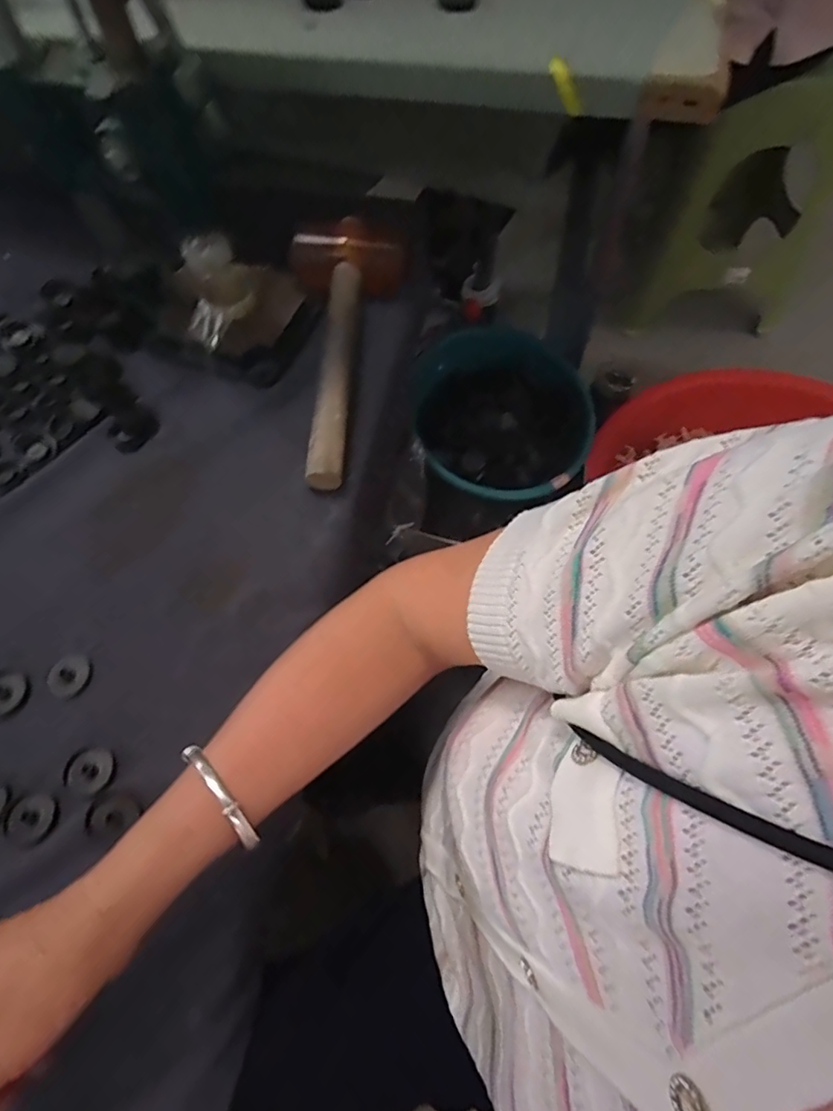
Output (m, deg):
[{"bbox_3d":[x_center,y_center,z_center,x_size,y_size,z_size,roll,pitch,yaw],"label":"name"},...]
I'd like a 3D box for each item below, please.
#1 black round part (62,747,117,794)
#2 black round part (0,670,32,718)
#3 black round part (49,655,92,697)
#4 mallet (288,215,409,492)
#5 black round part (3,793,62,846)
[{"bbox_3d":[-0.222,0.146,0.371,0.037,0.004,0.029,1,63,2],"label":"black round part"},{"bbox_3d":[-0.298,0.100,0.396,0.035,0.004,0.032,0,63,1],"label":"black round part"},{"bbox_3d":[-0.254,0.087,0.401,0.031,0.007,0.030,0,63,1],"label":"black round part"},{"bbox_3d":[-0.057,-0.202,0.508,0.112,0.052,0.300,-4,63,-1],"label":"mallet"},{"bbox_3d":[-0.251,0.172,0.358,0.036,0.004,0.029,0,63,1],"label":"black round part"}]

